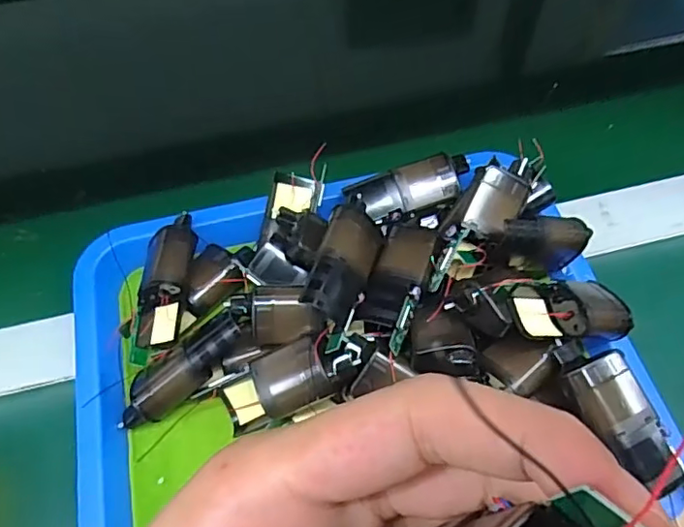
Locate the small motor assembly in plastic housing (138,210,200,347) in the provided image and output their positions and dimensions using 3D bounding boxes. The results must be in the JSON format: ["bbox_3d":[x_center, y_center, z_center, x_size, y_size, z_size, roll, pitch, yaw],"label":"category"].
[{"bbox_3d":[-0.115,0.009,0.374,0.029,0.029,0.086,12,61,-19],"label":"small motor assembly in plastic housing"}]

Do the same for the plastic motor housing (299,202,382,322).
[{"bbox_3d":[0.002,-0.001,0.338,0.032,0.025,0.075,12,61,8],"label":"plastic motor housing"}]

